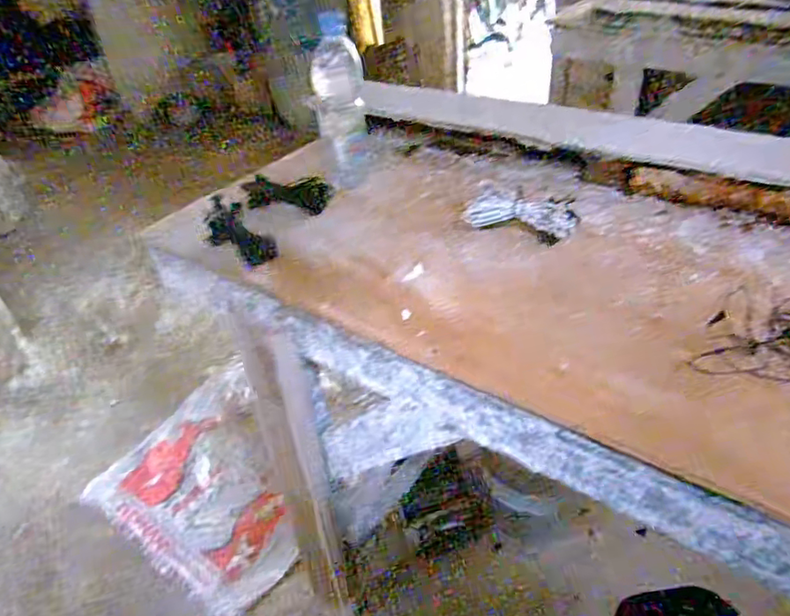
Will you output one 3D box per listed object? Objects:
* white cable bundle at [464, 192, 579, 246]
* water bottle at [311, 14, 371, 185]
[{"bbox_3d":[0.160,-0.120,0.728,0.134,0.034,0.053,19,44,27],"label":"white cable bundle"},{"bbox_3d":[-0.076,-0.295,0.813,0.070,0.222,0.064,-7,38,-4],"label":"water bottle"}]

